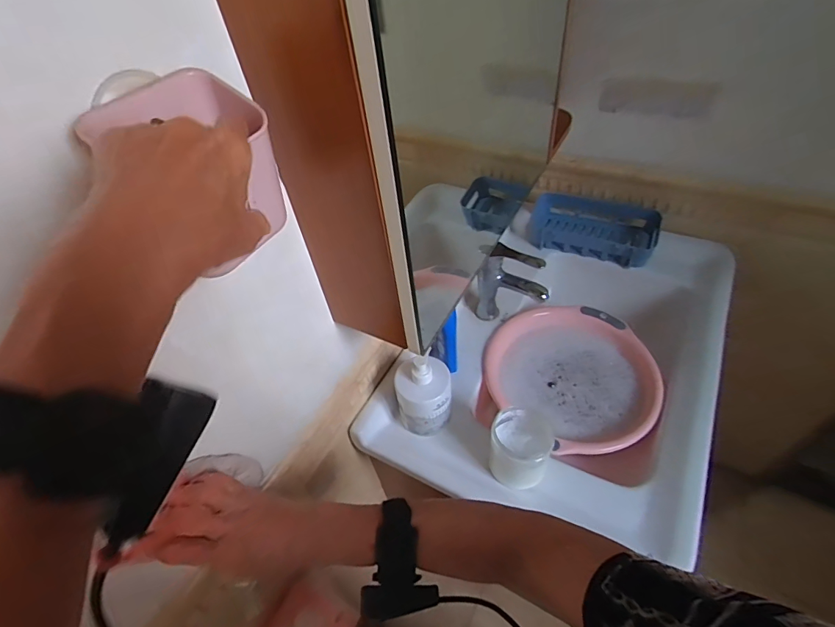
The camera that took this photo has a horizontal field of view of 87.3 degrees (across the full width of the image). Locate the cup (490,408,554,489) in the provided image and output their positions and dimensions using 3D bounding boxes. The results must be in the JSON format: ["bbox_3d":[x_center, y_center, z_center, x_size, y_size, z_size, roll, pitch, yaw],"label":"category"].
[{"bbox_3d":[0.150,0.195,0.641,0.085,0.079,0.094,17,52,21],"label":"cup"}]

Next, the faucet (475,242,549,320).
[{"bbox_3d":[0.180,-0.051,0.835,0.135,0.165,0.039,11,50,17],"label":"faucet"}]

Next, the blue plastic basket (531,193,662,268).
[{"bbox_3d":[0.415,-0.197,1.043,0.280,0.089,0.166,18,52,21],"label":"blue plastic basket"}]

